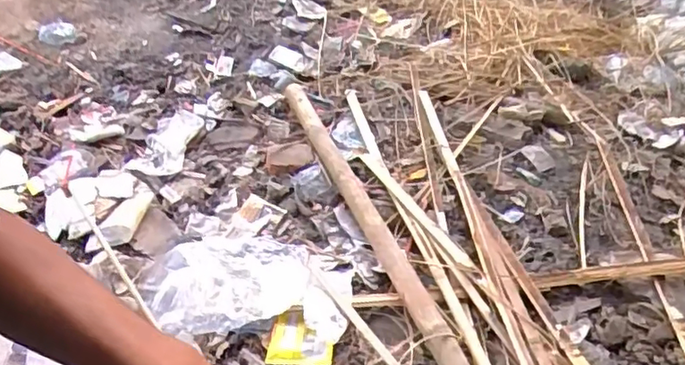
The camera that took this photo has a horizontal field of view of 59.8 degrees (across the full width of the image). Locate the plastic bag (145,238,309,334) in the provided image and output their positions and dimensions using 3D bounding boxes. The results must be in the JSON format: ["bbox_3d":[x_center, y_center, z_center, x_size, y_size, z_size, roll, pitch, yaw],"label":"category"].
[{"bbox_3d":[-0.194,0.158,1.012,0.265,0.036,0.191,-8,43,-12],"label":"plastic bag"}]

